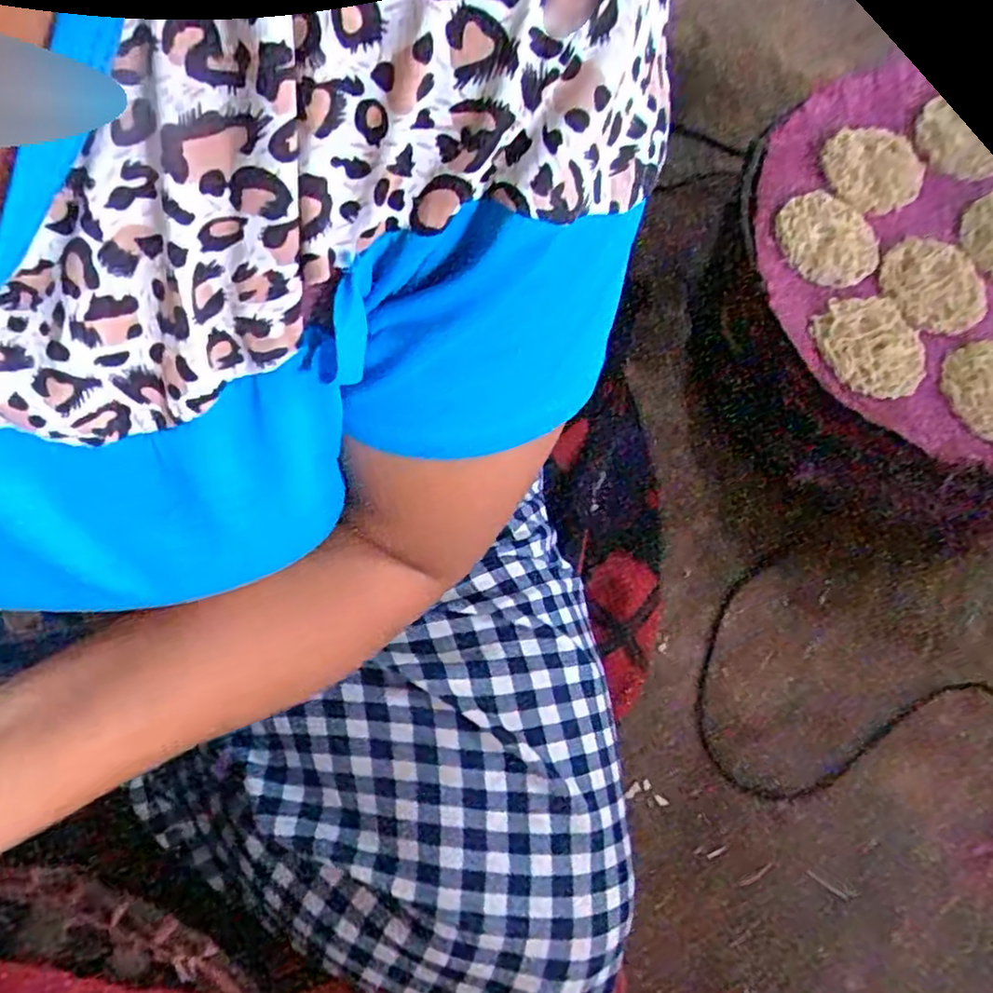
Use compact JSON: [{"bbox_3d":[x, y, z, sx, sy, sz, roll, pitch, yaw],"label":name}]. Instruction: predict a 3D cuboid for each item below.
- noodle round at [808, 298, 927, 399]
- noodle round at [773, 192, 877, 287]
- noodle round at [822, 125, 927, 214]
[{"bbox_3d":[0.258,-0.105,0.487,0.071,0.015,0.080,-34,72,-12],"label":"noodle round"},{"bbox_3d":[0.240,-0.189,0.512,0.075,0.010,0.068,33,72,13],"label":"noodle round"},{"bbox_3d":[0.287,-0.246,0.535,0.074,0.016,0.066,10,69,4],"label":"noodle round"}]

